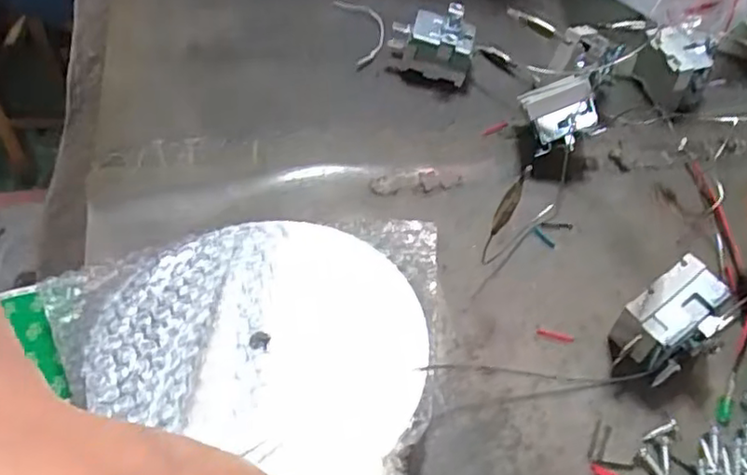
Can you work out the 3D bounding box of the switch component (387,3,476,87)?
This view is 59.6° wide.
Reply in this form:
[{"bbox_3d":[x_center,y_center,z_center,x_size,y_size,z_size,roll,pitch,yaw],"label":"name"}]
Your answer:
[{"bbox_3d":[0.032,-0.108,0.357,0.044,0.027,0.030,10,53,5],"label":"switch component"}]

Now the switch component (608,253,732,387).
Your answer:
[{"bbox_3d":[0.114,0.033,0.253,0.042,0.026,0.034,-40,85,-9],"label":"switch component"}]

